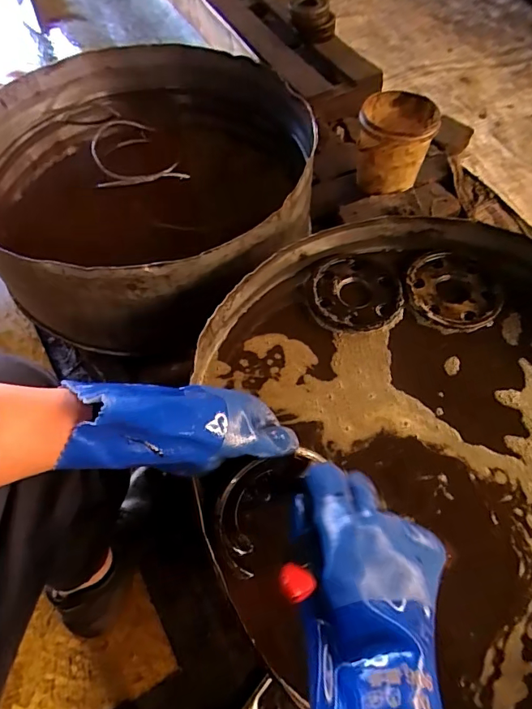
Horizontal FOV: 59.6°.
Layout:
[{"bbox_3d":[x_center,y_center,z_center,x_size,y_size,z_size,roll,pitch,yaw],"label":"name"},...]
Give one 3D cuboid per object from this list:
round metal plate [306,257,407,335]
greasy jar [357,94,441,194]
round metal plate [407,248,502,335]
[{"bbox_3d":[0.113,-0.079,0.591,0.118,0.010,0.110,0,59,1],"label":"round metal plate"},{"bbox_3d":[0.269,-0.440,1.005,0.156,0.155,0.122,9,60,6],"label":"greasy jar"},{"bbox_3d":[0.237,-0.084,0.590,0.106,0.021,0.113,0,59,1],"label":"round metal plate"}]

